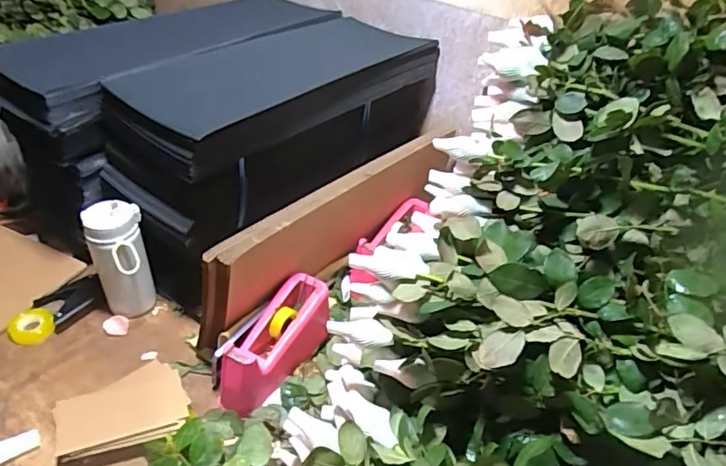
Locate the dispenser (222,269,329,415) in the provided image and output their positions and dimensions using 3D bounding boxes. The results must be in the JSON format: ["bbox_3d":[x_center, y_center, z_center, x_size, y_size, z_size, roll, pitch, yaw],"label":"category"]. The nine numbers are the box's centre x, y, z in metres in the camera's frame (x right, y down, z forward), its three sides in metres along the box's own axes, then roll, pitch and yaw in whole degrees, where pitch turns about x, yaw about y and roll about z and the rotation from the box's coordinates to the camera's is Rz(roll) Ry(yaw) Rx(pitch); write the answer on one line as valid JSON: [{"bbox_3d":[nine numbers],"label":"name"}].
[{"bbox_3d":[-0.125,0.155,0.762,0.075,0.094,0.199,24,42,23],"label":"dispenser"}]

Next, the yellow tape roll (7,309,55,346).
[{"bbox_3d":[-0.500,0.142,0.806,0.059,0.025,0.057,3,38,-2],"label":"yellow tape roll"}]

